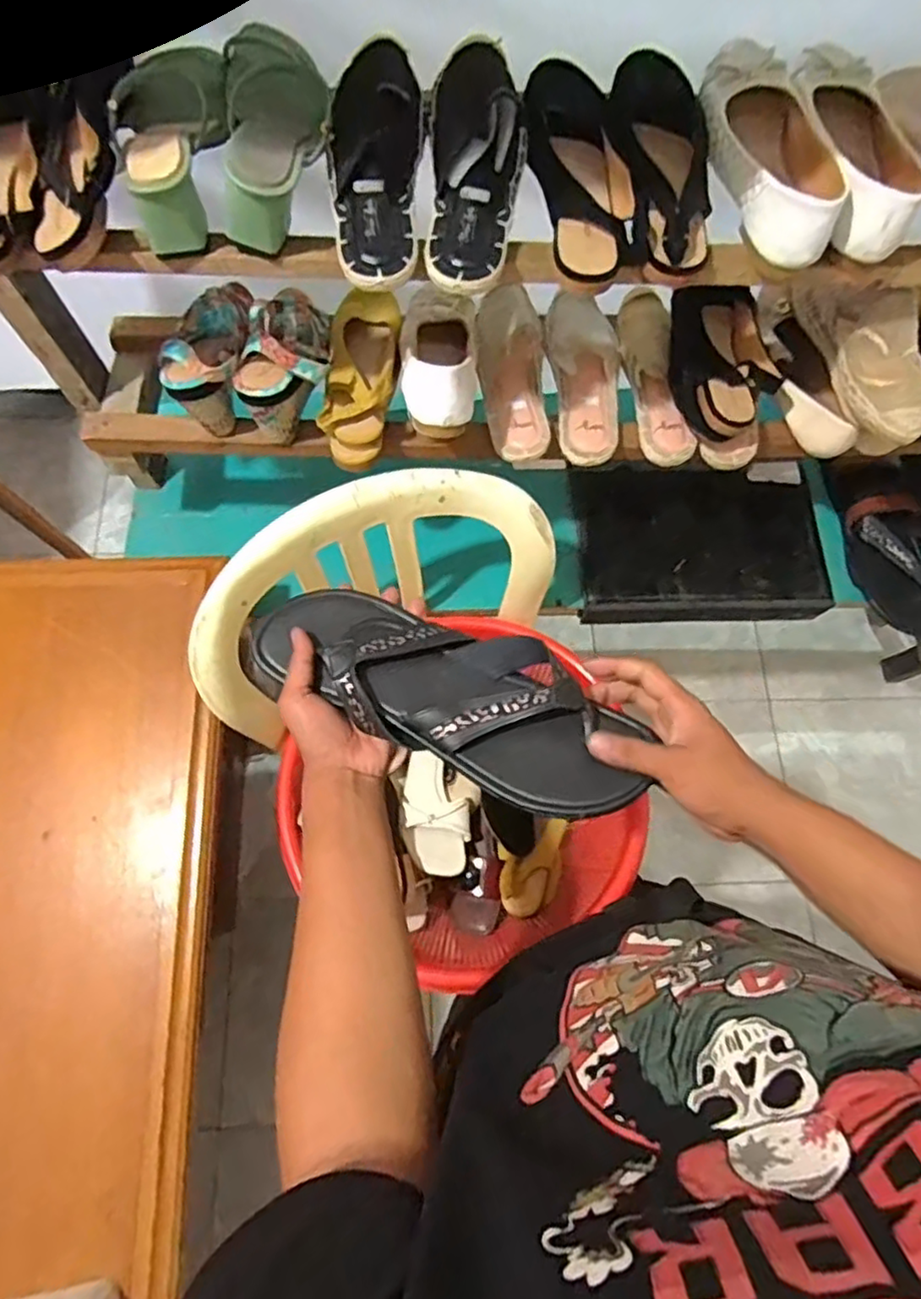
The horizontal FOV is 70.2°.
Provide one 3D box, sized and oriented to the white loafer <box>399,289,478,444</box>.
[{"bbox_3d":[-0.020,-0.314,0.724,0.084,0.094,0.232,-1,50,-2],"label":"white loafer"}]

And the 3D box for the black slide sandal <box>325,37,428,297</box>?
[{"bbox_3d":[-0.068,-0.415,0.551,0.086,0.046,0.239,-2,71,-3],"label":"black slide sandal"}]

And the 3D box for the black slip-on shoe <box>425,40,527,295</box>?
[{"bbox_3d":[0.016,-0.415,0.553,0.085,0.062,0.236,1,71,-2],"label":"black slip-on shoe"}]

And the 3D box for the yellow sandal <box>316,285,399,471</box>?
[{"bbox_3d":[-0.111,-0.318,0.741,0.088,0.071,0.213,1,71,-2],"label":"yellow sandal"}]

